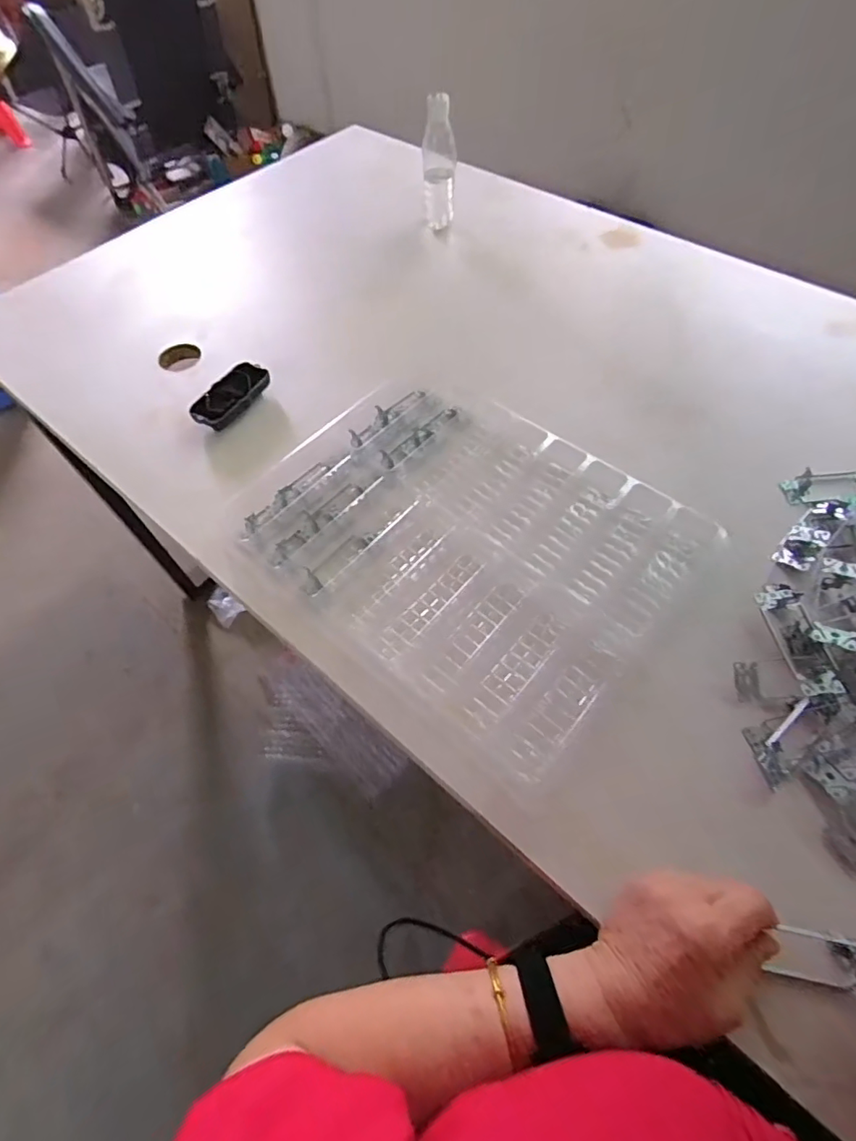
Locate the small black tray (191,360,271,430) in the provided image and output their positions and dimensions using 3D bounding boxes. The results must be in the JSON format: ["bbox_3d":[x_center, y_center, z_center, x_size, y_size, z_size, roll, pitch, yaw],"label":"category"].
[{"bbox_3d":[-0.253,-0.226,0.696,0.050,0.024,0.111,25,63,16],"label":"small black tray"}]

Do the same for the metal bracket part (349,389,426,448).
[{"bbox_3d":[-0.051,-0.193,0.664,0.021,0.019,0.122,37,67,22],"label":"metal bracket part"}]

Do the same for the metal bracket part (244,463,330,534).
[{"bbox_3d":[-0.162,-0.088,0.613,0.018,0.015,0.121,35,66,21],"label":"metal bracket part"}]

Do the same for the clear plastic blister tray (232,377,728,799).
[{"bbox_3d":[0.037,-0.045,0.572,0.422,0.025,0.328,38,67,22],"label":"clear plastic blister tray"}]

